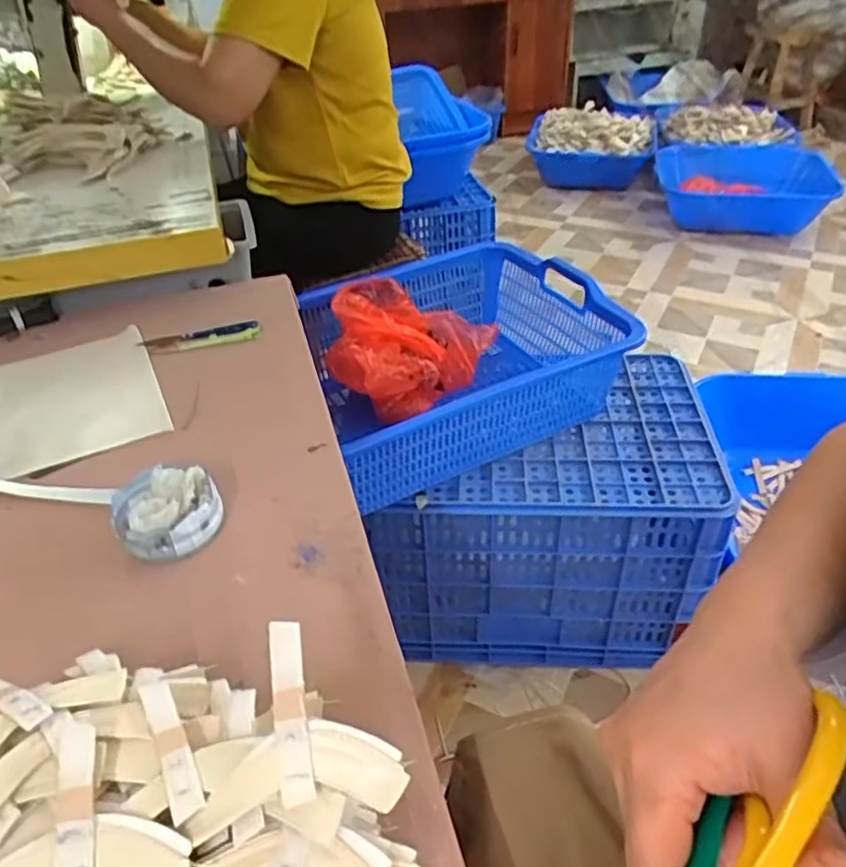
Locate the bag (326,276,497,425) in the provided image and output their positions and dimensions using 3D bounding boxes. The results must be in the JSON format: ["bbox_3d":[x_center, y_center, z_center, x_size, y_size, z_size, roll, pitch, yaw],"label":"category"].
[{"bbox_3d":[-0.044,-0.125,1.059,0.216,0.128,0.232,23,46,28],"label":"bag"}]

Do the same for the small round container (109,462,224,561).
[{"bbox_3d":[-0.180,0.050,0.479,0.069,0.033,0.081,-17,41,-19],"label":"small round container"}]

